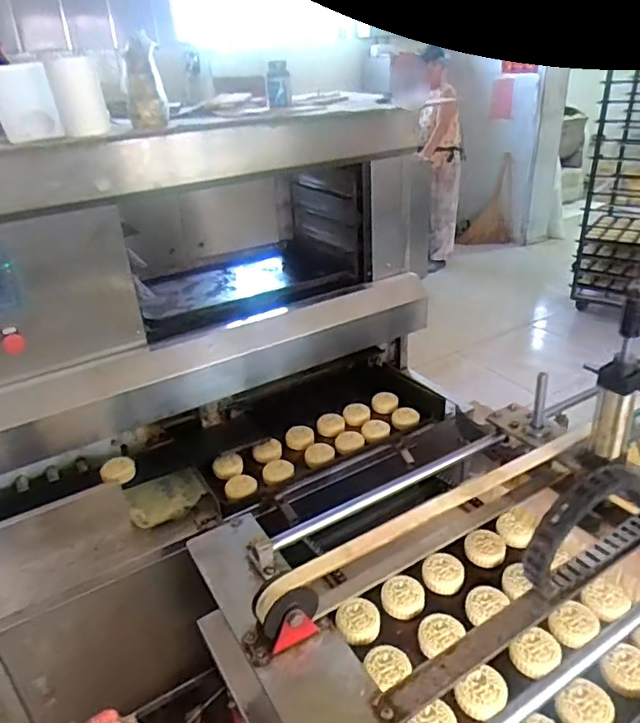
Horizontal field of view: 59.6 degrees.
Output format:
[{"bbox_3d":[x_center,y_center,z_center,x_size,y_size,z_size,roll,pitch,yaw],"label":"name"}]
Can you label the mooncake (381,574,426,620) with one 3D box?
[{"bbox_3d":[0.141,0.394,0.937,0.069,0.033,0.067,2,29,14],"label":"mooncake"}]

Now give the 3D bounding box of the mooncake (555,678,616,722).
[{"bbox_3d":[0.361,0.468,0.757,0.081,0.015,0.064,-26,34,-34],"label":"mooncake"}]

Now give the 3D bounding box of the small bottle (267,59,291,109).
[{"bbox_3d":[-0.104,-0.706,1.426,0.063,0.104,0.060,-6,28,-1],"label":"small bottle"}]

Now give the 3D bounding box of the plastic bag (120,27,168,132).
[{"bbox_3d":[-0.355,-0.550,1.110,0.072,0.175,0.099,-22,32,-28],"label":"plastic bag"}]

